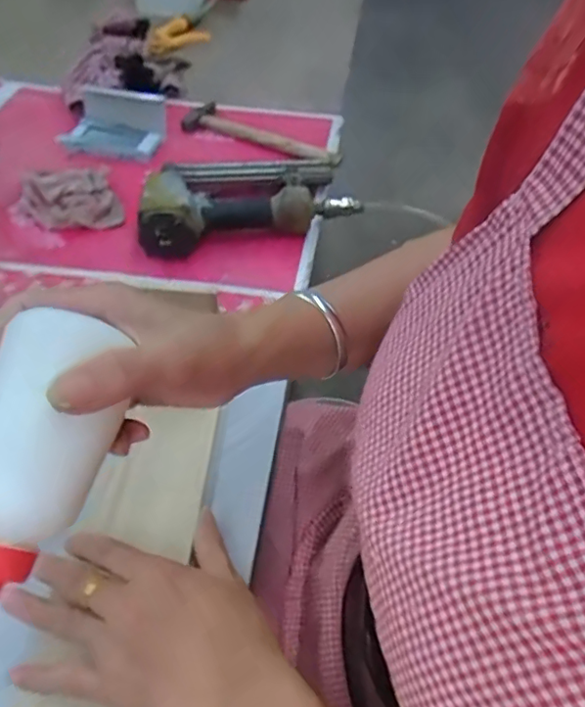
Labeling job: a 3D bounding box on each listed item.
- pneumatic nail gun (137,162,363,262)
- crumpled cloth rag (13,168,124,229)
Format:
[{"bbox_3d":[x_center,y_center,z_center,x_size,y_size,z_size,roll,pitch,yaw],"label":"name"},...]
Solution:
[{"bbox_3d":[-0.060,-0.183,0.667,0.254,0.057,0.133,-15,51,-16],"label":"pneumatic nail gun"},{"bbox_3d":[-0.281,-0.193,0.693,0.127,0.031,0.116,-13,51,-15],"label":"crumpled cloth rag"}]

